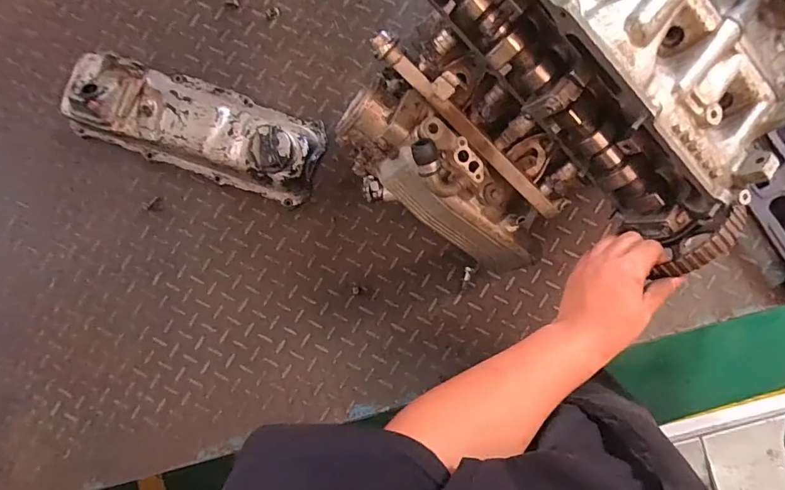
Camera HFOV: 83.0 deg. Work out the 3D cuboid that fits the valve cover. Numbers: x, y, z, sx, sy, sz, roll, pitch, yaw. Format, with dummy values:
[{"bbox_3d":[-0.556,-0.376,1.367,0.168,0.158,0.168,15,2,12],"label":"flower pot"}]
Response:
[{"bbox_3d":[-0.304,-0.186,0.680,0.394,0.076,0.143,19,89,5],"label":"valve cover"}]

